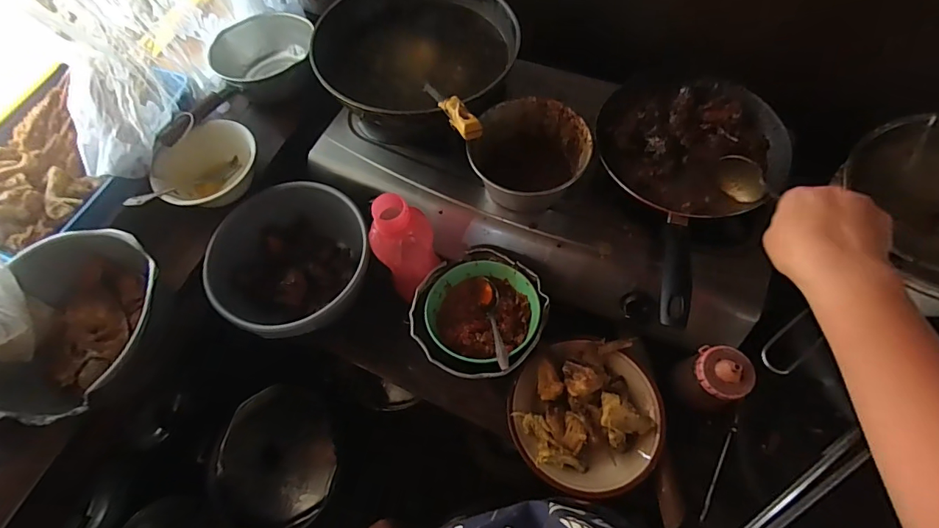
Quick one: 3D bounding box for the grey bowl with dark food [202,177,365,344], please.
[{"bbox_3d":[-0.266,0.003,0.711,0.242,0.132,0.235,-1,65,2],"label":"grey bowl with dark food"}]

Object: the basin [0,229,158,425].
[{"bbox_3d":[-0.465,0.077,0.561,0.200,0.098,0.226,3,65,5],"label":"basin"}]

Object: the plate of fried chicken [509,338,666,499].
[{"bbox_3d":[0.158,0.195,0.592,0.193,0.061,0.193,-1,65,2],"label":"plate of fried chicken"}]

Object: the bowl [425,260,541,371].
[{"bbox_3d":[0.019,0.064,0.638,0.154,0.054,0.150,-1,65,2],"label":"bowl"}]

